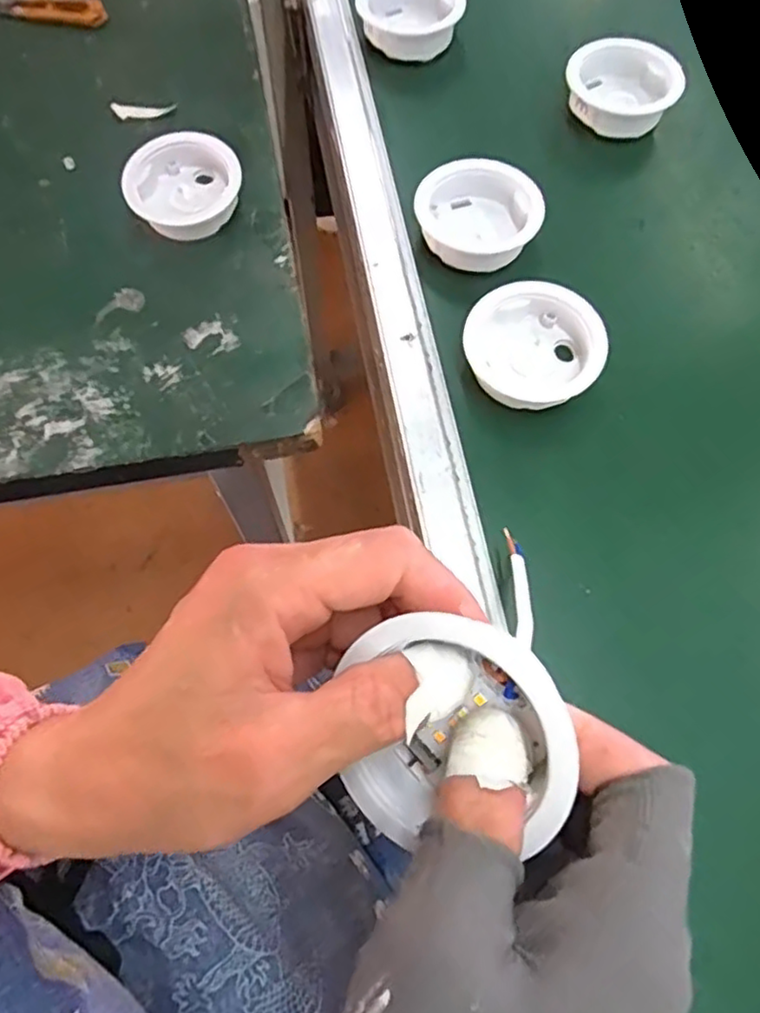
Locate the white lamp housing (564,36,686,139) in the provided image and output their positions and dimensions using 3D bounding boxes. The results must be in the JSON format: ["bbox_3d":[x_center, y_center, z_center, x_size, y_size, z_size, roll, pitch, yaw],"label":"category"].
[{"bbox_3d":[0.159,-0.276,0.432,0.070,0.029,0.066,1,68,-2],"label":"white lamp housing"}]

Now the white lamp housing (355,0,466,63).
[{"bbox_3d":[0.020,-0.341,0.455,0.071,0.026,0.066,0,68,0],"label":"white lamp housing"}]

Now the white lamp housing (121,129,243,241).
[{"bbox_3d":[-0.127,-0.206,0.422,0.071,0.030,0.065,1,68,-2],"label":"white lamp housing"}]

